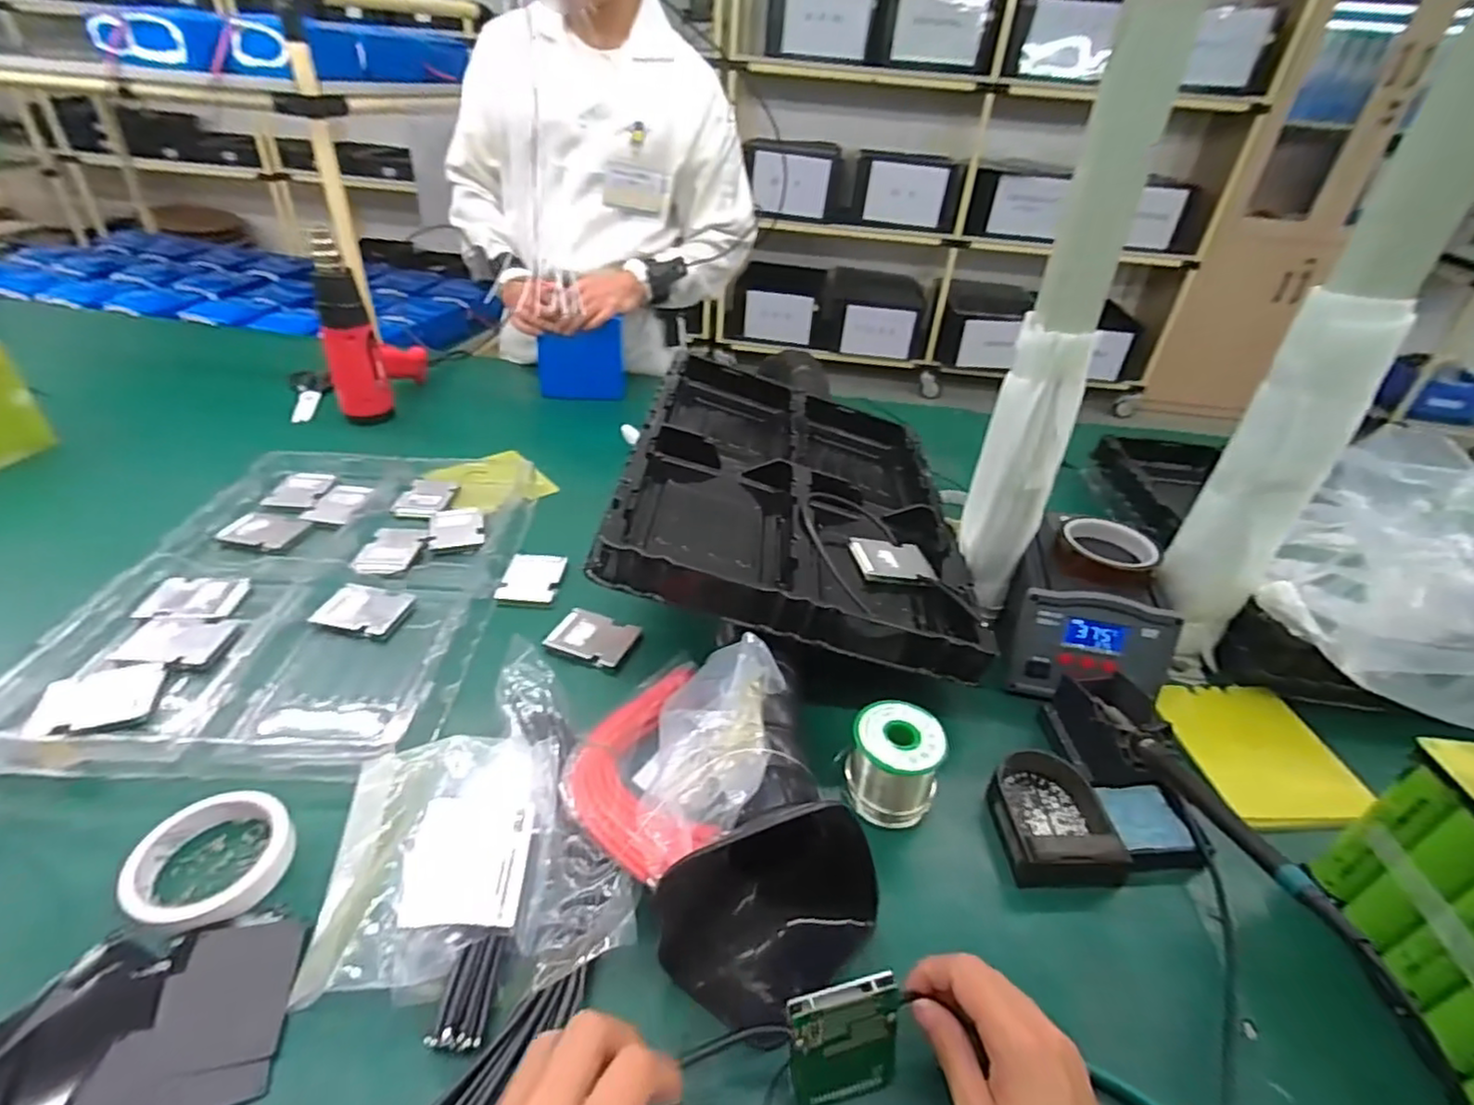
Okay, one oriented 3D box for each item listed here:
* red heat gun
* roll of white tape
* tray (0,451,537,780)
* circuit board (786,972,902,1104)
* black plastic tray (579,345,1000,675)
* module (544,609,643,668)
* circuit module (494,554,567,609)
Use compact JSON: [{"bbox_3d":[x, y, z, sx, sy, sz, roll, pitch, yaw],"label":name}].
[{"bbox_3d":[-0.562,-0.355,1.020,0.071,0.262,0.181,2,36,-4],"label":"red heat gun"},{"bbox_3d":[-0.363,0.212,0.460,0.095,0.020,0.090,3,36,-2],"label":"roll of white tape"},{"bbox_3d":[-0.435,0.016,0.711,0.347,0.036,0.492,2,36,-4],"label":"tray"},{"bbox_3d":[0.058,0.269,0.364,0.059,0.080,0.012,-8,20,-12],"label":"circuit board"},{"bbox_3d":[0.061,-0.066,0.751,0.344,0.079,0.478,17,35,-7],"label":"black plastic tray"},{"bbox_3d":[-0.144,0.083,0.671,0.081,0.005,0.058,15,37,13],"label":"module"},{"bbox_3d":[-0.226,0.028,0.737,0.063,0.007,0.080,4,36,-1],"label":"circuit module"}]

